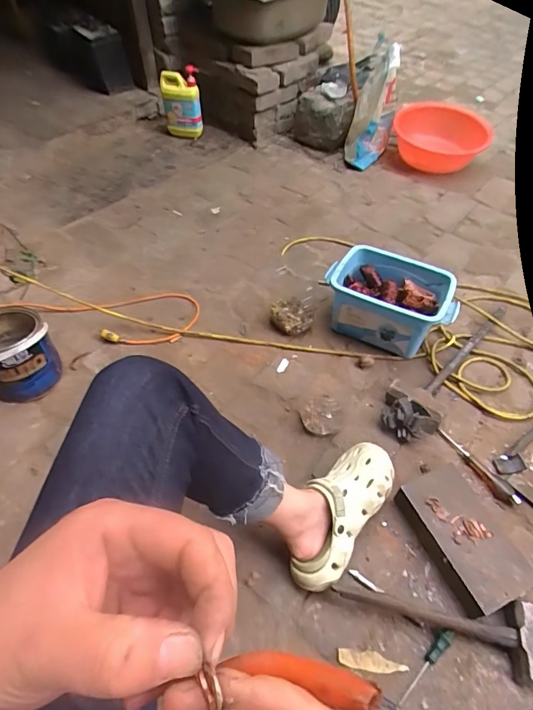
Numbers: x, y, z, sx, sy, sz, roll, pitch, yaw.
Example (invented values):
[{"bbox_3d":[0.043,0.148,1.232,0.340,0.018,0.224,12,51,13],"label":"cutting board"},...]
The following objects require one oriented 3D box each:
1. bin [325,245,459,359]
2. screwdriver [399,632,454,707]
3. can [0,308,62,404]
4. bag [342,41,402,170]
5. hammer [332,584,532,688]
[{"bbox_3d":[0.286,-0.124,1.002,0.293,0.140,0.191,17,53,13],"label":"bin"},{"bbox_3d":[0.237,0.461,0.621,0.018,0.022,0.125,37,59,25],"label":"screwdriver"},{"bbox_3d":[-0.552,-0.005,0.919,0.164,0.159,0.173,-36,60,-26],"label":"can"},{"bbox_3d":[0.356,-0.798,1.391,0.131,0.343,0.130,27,33,19],"label":"bag"},{"bbox_3d":[0.261,0.413,0.663,0.300,0.030,0.098,4,50,20],"label":"hammer"}]

